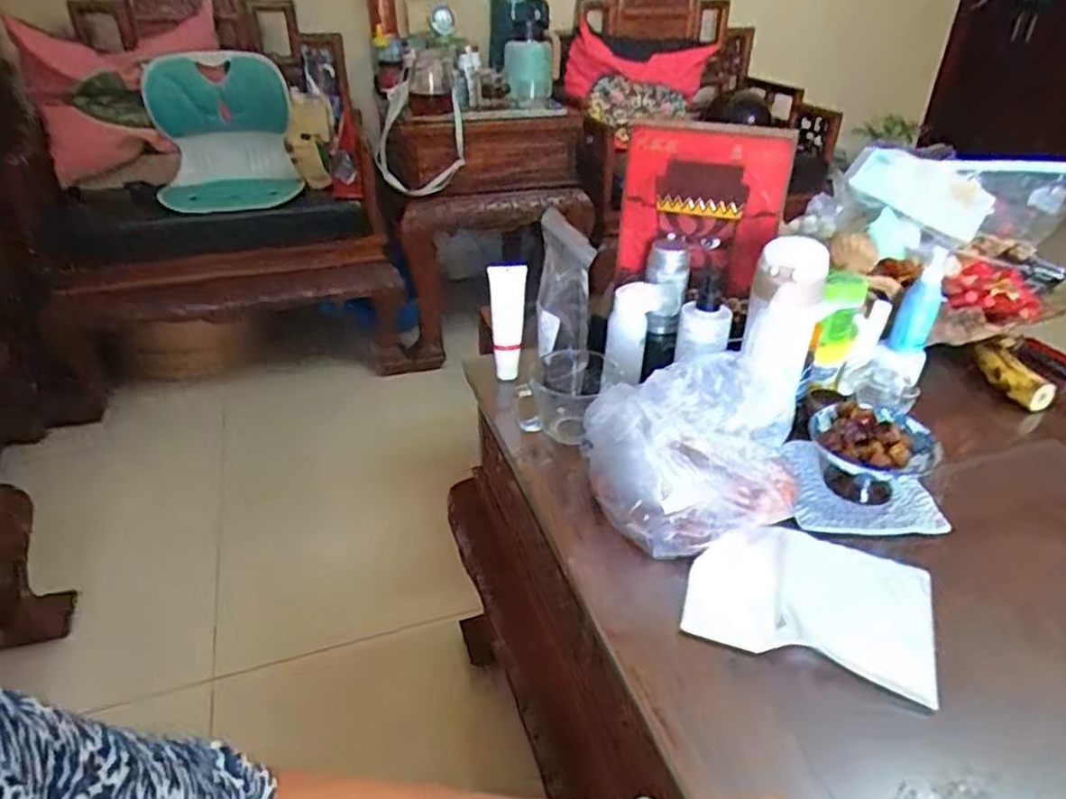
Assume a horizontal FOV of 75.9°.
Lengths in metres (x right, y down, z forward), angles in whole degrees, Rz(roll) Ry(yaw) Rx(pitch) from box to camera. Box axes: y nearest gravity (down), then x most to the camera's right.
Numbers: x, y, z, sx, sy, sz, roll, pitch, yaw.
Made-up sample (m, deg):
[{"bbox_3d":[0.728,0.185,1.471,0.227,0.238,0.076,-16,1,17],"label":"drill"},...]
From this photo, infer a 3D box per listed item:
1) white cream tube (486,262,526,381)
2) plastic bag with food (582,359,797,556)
[{"bbox_3d":[-0.032,-0.098,0.844,0.044,0.146,0.036,-1,33,-4],"label":"white cream tube"},{"bbox_3d":[0.148,0.049,0.637,0.154,0.127,0.121,-12,36,-19],"label":"plastic bag with food"}]

